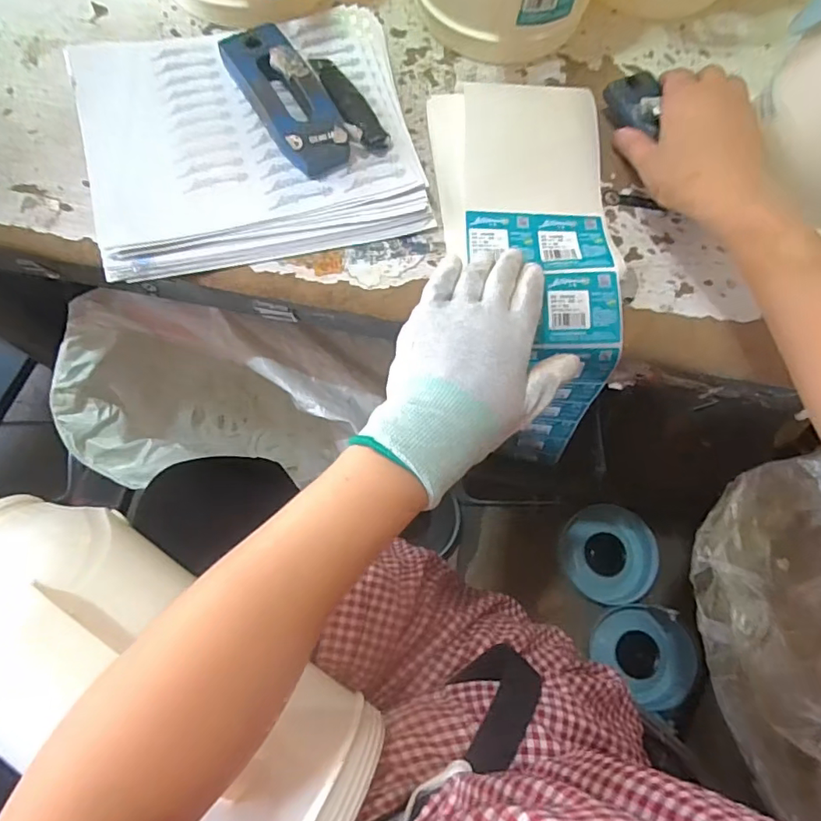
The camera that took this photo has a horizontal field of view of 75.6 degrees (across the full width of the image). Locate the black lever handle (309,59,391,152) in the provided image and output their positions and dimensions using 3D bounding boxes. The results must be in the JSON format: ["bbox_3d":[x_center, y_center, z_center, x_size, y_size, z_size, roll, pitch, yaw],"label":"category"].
[{"bbox_3d":[-0.050,-0.247,0.424,0.021,0.007,0.107,-28,76,-10],"label":"black lever handle"}]

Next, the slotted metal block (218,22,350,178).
[{"bbox_3d":[-0.097,-0.245,0.412,0.050,0.026,0.138,-30,76,-11],"label":"slotted metal block"}]

